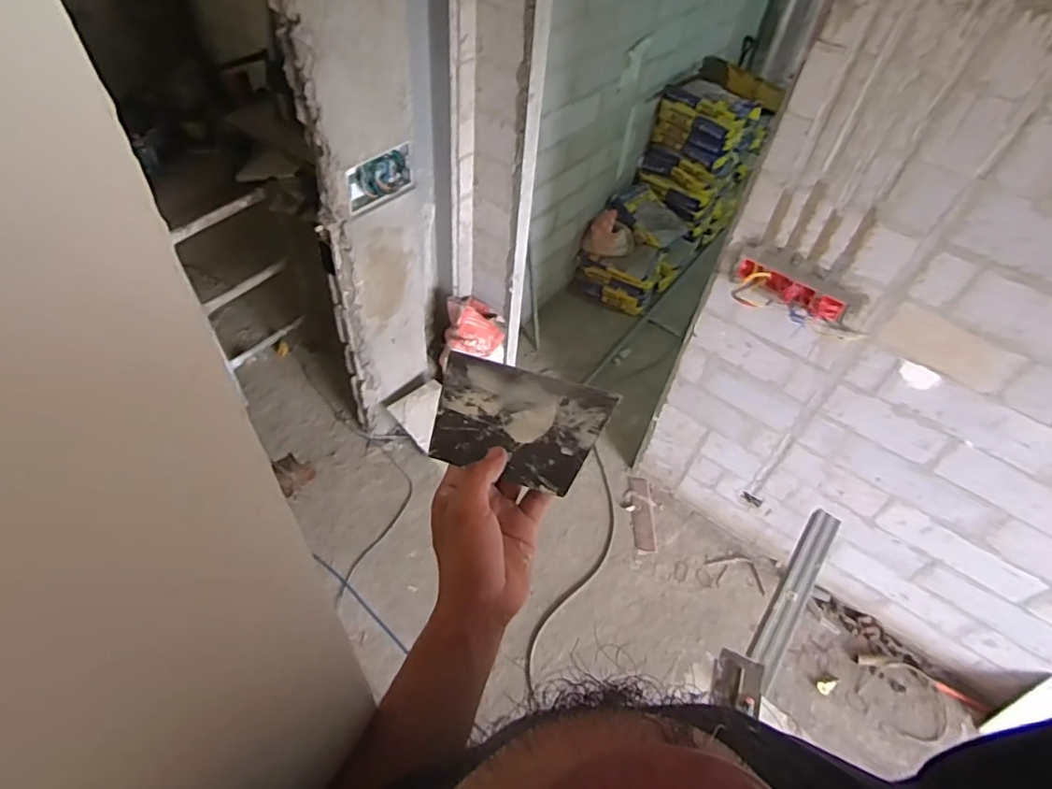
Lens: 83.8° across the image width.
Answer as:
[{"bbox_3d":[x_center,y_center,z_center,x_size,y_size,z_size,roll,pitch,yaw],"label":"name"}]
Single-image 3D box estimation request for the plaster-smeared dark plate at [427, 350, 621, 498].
[{"bbox_3d":[-0.009,0.022,0.484,0.141,0.005,0.094,15,68,13],"label":"plaster-smeared dark plate"}]

